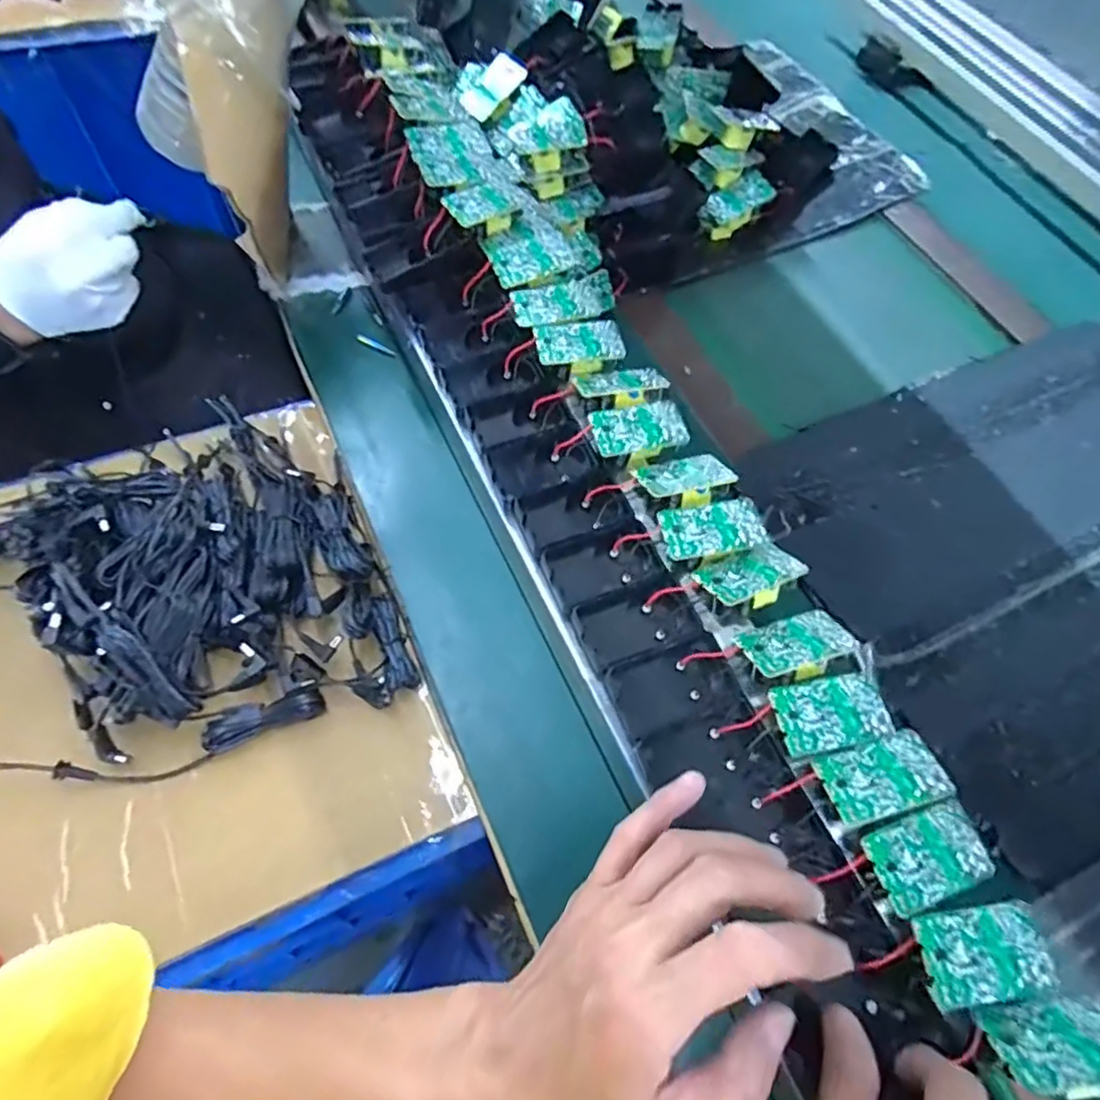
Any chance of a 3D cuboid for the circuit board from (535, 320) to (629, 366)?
[{"bbox_3d":[0.022,-0.154,0.474,0.064,0.005,0.036,-6,63,-8],"label":"circuit board"}]

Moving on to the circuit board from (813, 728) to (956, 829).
[{"bbox_3d":[0.177,0.120,0.338,0.063,0.004,0.035,-13,64,-11],"label":"circuit board"}]

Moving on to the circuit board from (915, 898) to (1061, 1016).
[{"bbox_3d":[0.209,0.194,0.306,0.064,0.008,0.041,-7,63,-8],"label":"circuit board"}]

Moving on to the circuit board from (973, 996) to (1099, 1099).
[{"bbox_3d":[0.233,0.224,0.289,0.061,0.006,0.037,-4,23,-7],"label":"circuit board"}]

